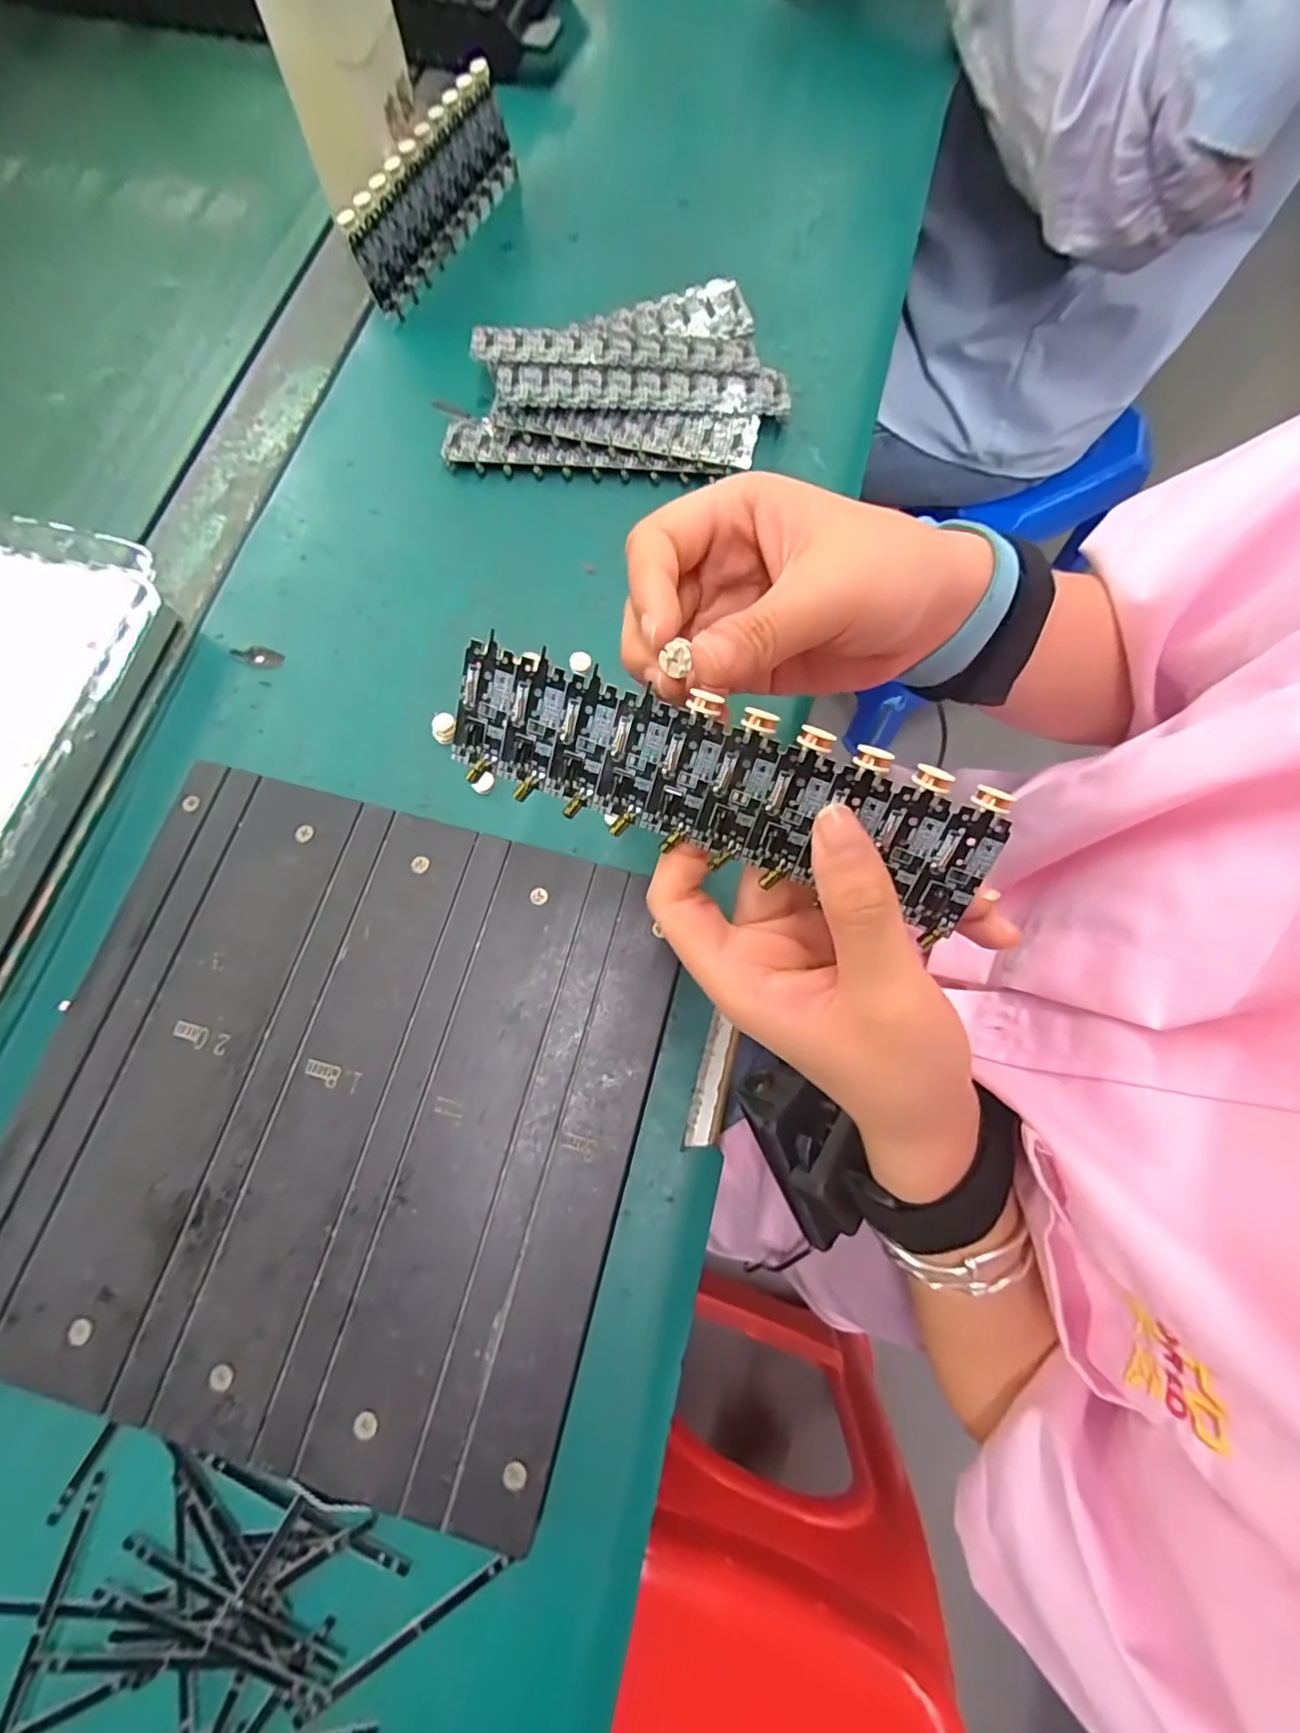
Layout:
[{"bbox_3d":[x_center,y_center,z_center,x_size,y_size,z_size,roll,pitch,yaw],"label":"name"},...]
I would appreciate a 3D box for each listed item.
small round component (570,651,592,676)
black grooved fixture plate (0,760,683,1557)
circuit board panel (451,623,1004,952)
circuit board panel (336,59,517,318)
[{"bbox_3d":[-0.034,-0.100,0.299,0.010,0.004,0.011,-1,74,2],"label":"small round component"},{"bbox_3d":[-0.120,0.088,0.236,0.228,0.016,0.225,14,75,6],"label":"black grooved fixture plate"},{"bbox_3d":[0.017,-0.024,0.173,0.153,0.004,0.043,20,115,6],"label":"circuit board panel"},{"bbox_3d":[-0.125,-0.388,0.353,0.015,0.048,0.141,26,77,9],"label":"circuit board panel"}]

